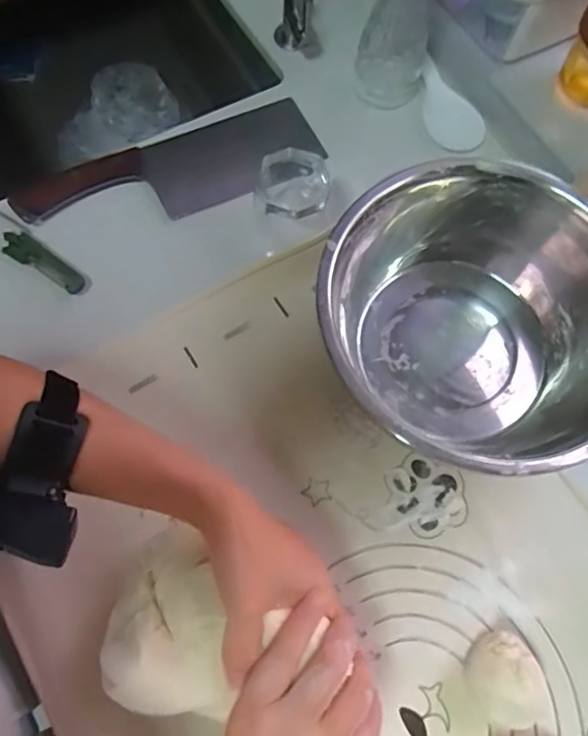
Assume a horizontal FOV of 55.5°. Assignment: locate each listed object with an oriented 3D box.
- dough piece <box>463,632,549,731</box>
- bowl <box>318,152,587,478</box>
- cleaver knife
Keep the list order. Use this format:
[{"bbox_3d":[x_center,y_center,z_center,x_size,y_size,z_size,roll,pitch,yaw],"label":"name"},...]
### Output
[{"bbox_3d":[0.152,0.224,0.399,0.053,0.044,0.052,0,70,-1],"label":"dough piece"},{"bbox_3d":[0.145,-0.032,0.460,0.243,0.102,0.245,1,69,-3],"label":"bowl"},{"bbox_3d":[-0.113,-0.194,0.554,0.303,0.028,0.089,-27,73,-11],"label":"cleaver knife"}]

